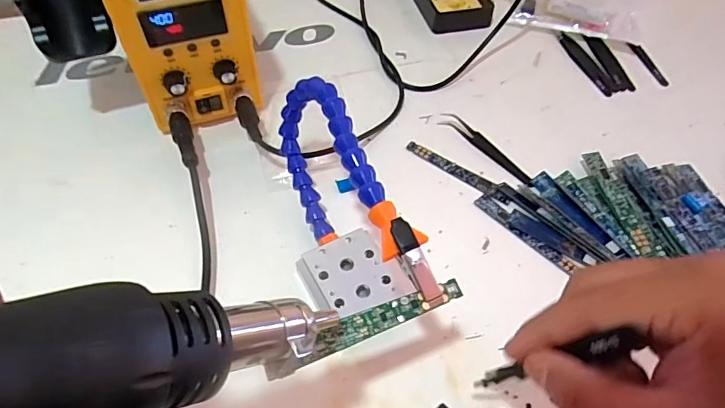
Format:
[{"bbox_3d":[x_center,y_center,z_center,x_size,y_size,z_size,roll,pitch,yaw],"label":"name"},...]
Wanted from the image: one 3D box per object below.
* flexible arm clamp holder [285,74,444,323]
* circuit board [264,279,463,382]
[{"bbox_3d":[-0.018,0.005,0.315,0.055,0.112,0.191,-18,57,-13],"label":"flexible arm clamp holder"},{"bbox_3d":[0.002,0.057,0.228,0.099,0.004,0.013,-20,56,-16],"label":"circuit board"}]

